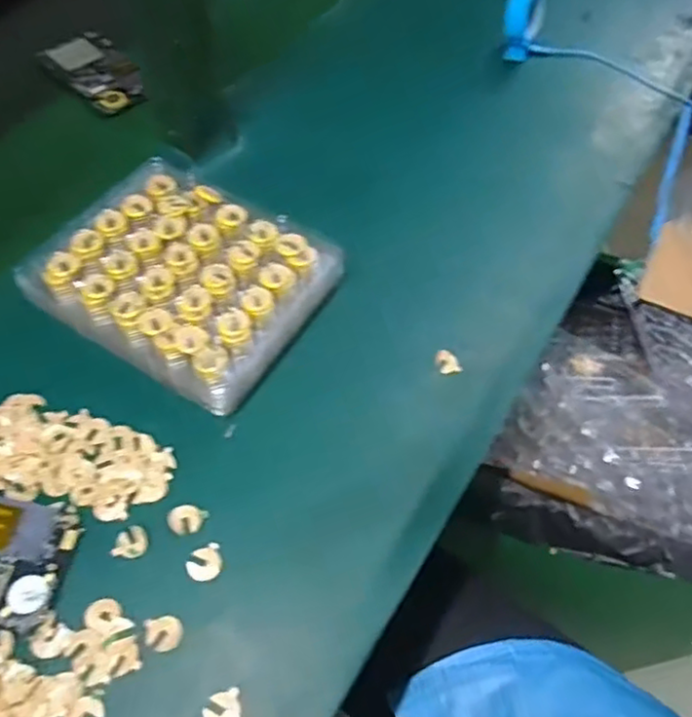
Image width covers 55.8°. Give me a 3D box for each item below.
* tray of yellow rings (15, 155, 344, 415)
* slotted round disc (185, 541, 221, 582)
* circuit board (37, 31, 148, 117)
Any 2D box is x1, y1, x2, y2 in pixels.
[{"bbox_3d":[-0.114,-0.062,0.460,0.179,0.035,0.151,30,61,15],"label":"tray of yellow rings"},{"bbox_3d":[-0.080,0.115,0.370,0.019,0.004,0.020,1,58,-2],"label":"slotted round disc"},{"bbox_3d":[-0.239,-0.275,0.627,0.068,0.008,0.124,-34,63,-22],"label":"circuit board"}]

